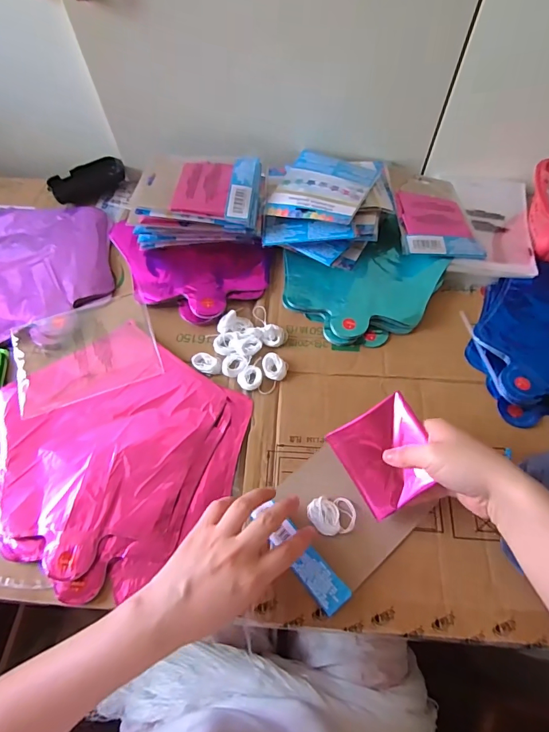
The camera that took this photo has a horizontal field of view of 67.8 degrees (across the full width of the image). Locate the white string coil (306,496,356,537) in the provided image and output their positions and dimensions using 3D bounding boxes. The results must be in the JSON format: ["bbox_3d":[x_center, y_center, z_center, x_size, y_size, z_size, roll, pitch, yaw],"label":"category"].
[{"bbox_3d":[0.054,0.142,0.387,0.045,0.005,0.034,4,61,2],"label":"white string coil"}]

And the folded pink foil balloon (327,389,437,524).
[{"bbox_3d":[0.105,0.084,0.382,0.084,0.008,0.088,-37,71,18],"label":"folded pink foil balloon"}]

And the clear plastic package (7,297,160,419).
[{"bbox_3d":[-0.214,-0.020,0.465,0.151,0.007,0.122,-18,63,-10],"label":"clear plastic package"}]

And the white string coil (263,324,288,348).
[{"bbox_3d":[0.001,-0.035,0.475,0.027,0.013,0.023,4,61,2],"label":"white string coil"}]

